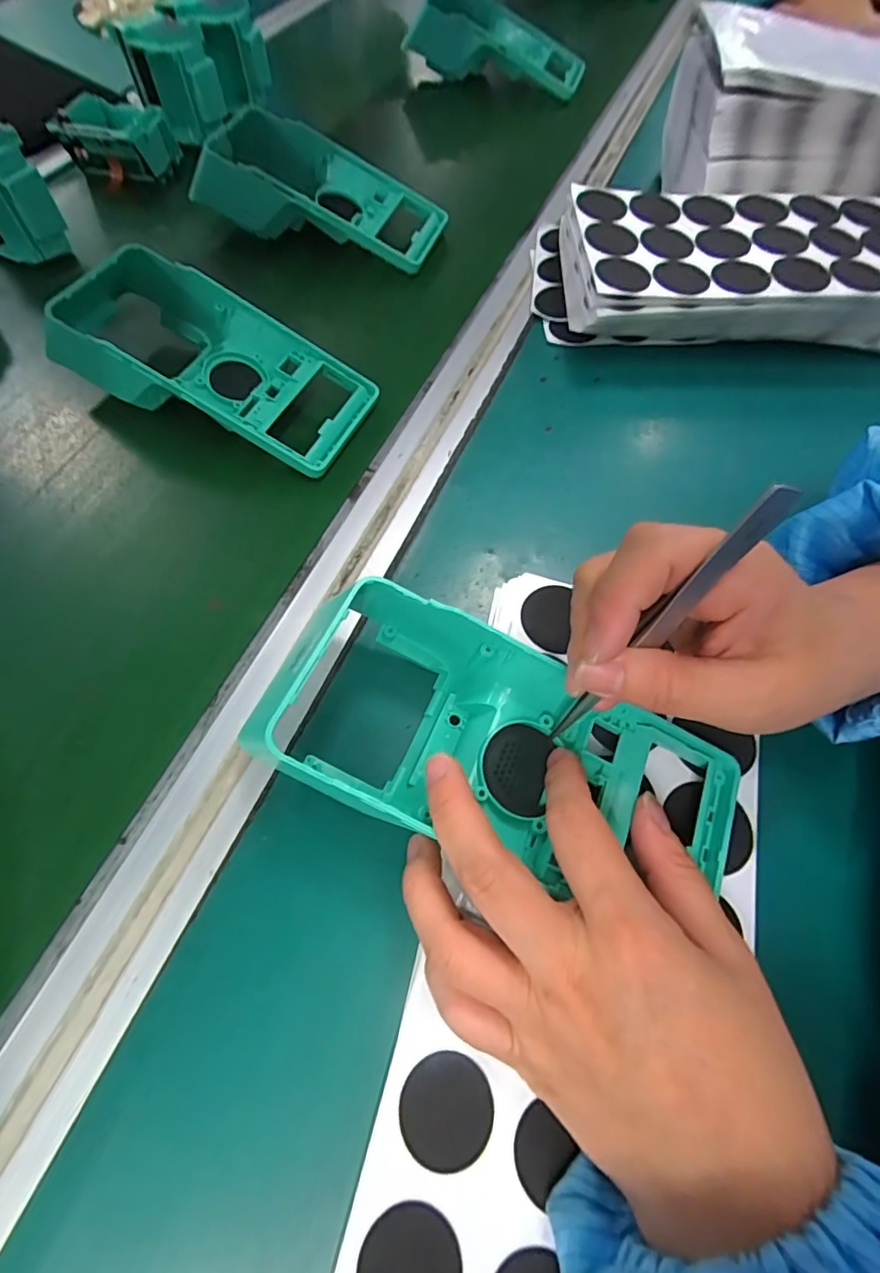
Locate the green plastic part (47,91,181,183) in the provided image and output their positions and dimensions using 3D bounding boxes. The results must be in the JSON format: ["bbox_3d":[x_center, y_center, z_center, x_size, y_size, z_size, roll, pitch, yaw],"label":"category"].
[{"bbox_3d":[-0.270,-0.419,0.446,0.083,0.037,0.071,17,61,2],"label":"green plastic part"}]

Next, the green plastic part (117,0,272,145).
[{"bbox_3d":[-0.213,-0.506,0.470,0.078,0.077,0.097,26,62,7],"label":"green plastic part"}]

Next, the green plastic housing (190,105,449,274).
[{"bbox_3d":[-0.094,-0.346,0.409,0.187,0.054,0.090,16,64,10],"label":"green plastic housing"}]

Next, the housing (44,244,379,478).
[{"bbox_3d":[-0.141,-0.168,0.313,0.189,0.054,0.082,24,62,6],"label":"housing"}]

